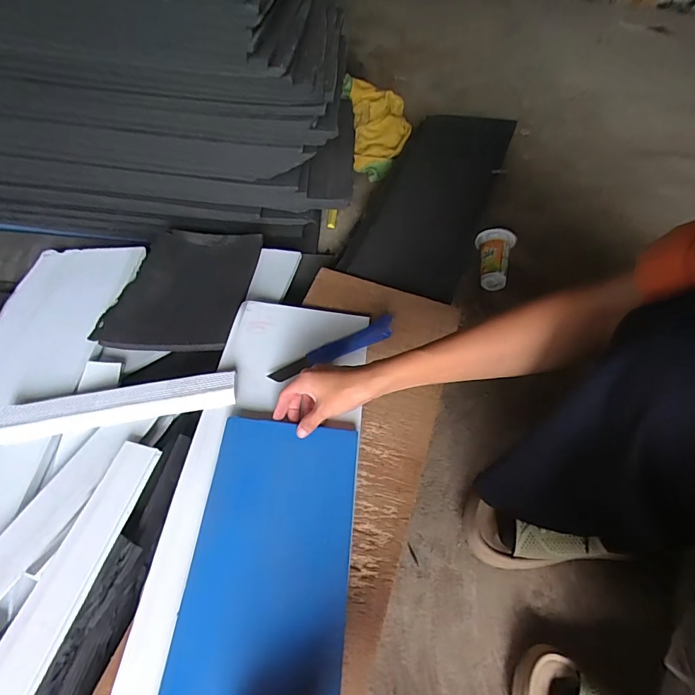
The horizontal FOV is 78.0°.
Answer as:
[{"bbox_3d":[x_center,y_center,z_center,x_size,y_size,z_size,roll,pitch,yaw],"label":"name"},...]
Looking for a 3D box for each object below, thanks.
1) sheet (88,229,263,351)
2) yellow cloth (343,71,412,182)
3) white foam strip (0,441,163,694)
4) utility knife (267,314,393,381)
[{"bbox_3d":[-0.243,-0.088,0.646,0.178,0.043,0.241,8,55,0],"label":"sheet"},{"bbox_3d":[0.063,-0.470,0.922,0.153,0.126,0.183,5,55,0],"label":"yellow cloth"},{"bbox_3d":[-0.268,0.223,0.401,0.052,0.017,0.280,15,56,5],"label":"white foam strip"},{"bbox_3d":[-0.014,0.000,0.567,0.186,0.015,0.033,-24,61,-20],"label":"utility knife"}]

